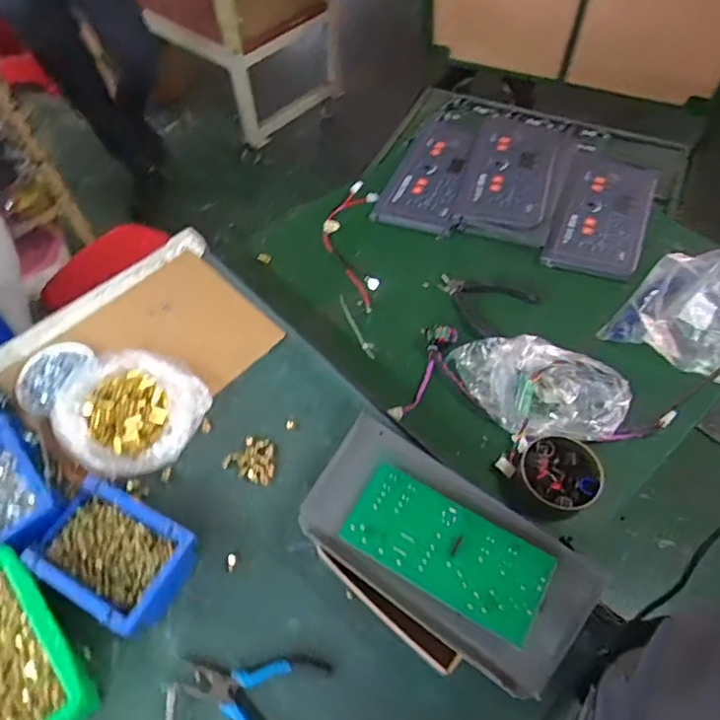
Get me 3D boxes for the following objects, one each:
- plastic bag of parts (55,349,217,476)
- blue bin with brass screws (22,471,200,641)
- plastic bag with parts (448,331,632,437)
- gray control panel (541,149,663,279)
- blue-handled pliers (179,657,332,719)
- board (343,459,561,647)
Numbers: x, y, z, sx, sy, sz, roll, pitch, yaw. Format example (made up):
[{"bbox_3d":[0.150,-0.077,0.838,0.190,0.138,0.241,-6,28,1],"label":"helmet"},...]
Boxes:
[{"bbox_3d":[-0.286,0.057,0.676,0.176,0.041,0.160,33,63,21],"label":"plastic bag of parts"},{"bbox_3d":[-0.252,0.203,0.569,0.160,0.073,0.103,23,60,16],"label":"blue bin with brass screws"},{"bbox_3d":[0.246,0.032,0.760,0.236,0.038,0.155,6,56,6],"label":"plastic bag with parts"},{"bbox_3d":[0.421,-0.257,0.944,0.141,0.030,0.273,21,66,13],"label":"gray control panel"},{"bbox_3d":[-0.106,0.320,0.521,0.135,0.015,0.090,12,57,9],"label":"blue-handled pliers"},{"bbox_3d":[0.084,0.184,0.542,0.195,0.009,0.093,26,61,18],"label":"board"}]

